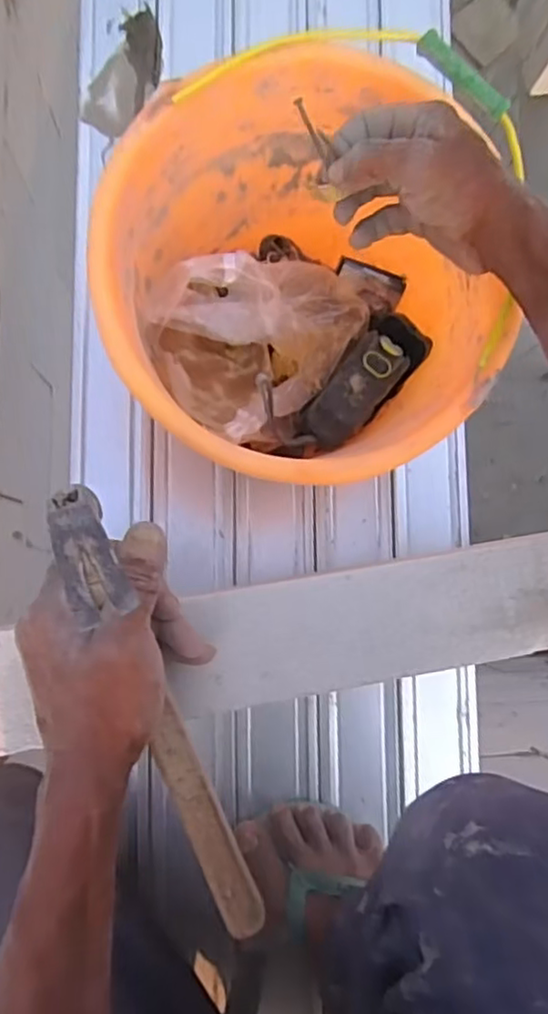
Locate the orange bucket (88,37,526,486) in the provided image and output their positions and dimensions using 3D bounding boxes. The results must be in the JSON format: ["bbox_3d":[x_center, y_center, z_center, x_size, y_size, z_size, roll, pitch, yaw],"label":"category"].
[{"bbox_3d":[0.020,-0.156,0.507,0.287,0.177,0.279,1,85,-6],"label":"orange bucket"}]

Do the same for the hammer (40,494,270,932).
[{"bbox_3d":[-0.061,0.127,0.367,0.027,0.075,0.285,-20,111,-7],"label":"hammer"}]

